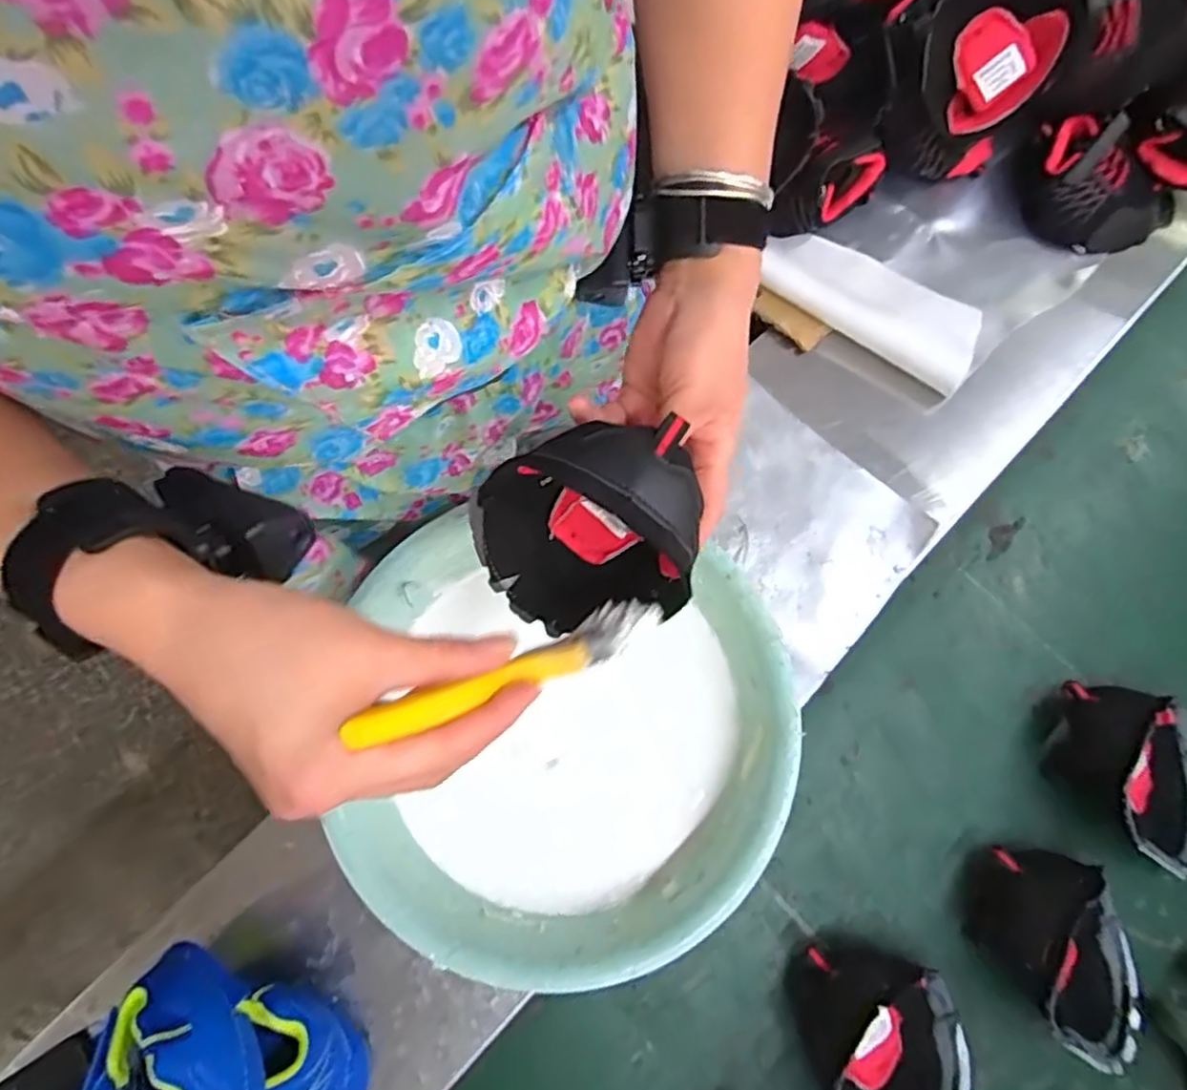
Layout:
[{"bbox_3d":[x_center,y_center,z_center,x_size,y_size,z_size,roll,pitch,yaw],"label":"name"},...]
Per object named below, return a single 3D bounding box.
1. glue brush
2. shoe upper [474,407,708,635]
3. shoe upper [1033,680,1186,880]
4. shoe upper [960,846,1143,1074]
[{"bbox_3d":[-0.028,0.050,0.292,0.157,0.016,0.025,-15,70,-46],"label":"glue brush"},{"bbox_3d":[-0.008,-0.004,0.378,0.114,0.115,0.080,-3,74,-1],"label":"shoe upper"},{"bbox_3d":[0.428,0.182,0.544,0.124,0.061,0.129,0,74,0],"label":"shoe upper"},{"bbox_3d":[0.352,0.300,0.508,0.130,0.071,0.130,11,75,5],"label":"shoe upper"}]

